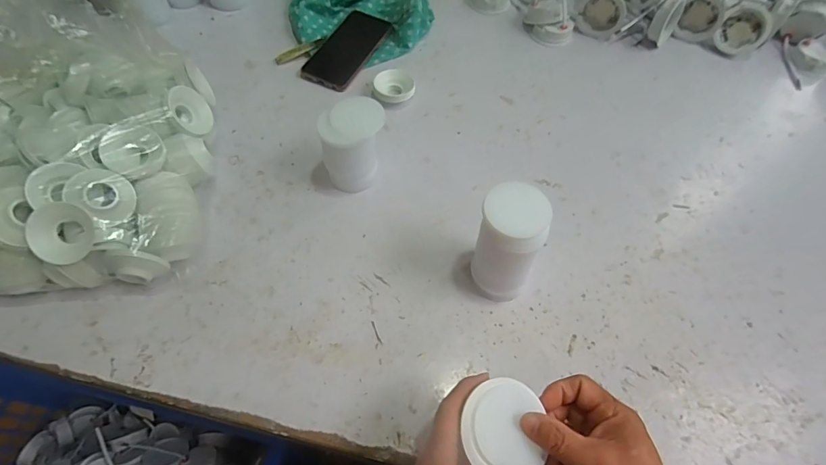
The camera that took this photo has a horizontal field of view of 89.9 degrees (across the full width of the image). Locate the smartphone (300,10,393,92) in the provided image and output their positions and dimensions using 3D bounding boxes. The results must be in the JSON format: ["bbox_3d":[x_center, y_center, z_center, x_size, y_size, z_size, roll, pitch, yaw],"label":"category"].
[{"bbox_3d":[-0.101,-0.283,0.636,0.085,0.016,0.166,23,61,11],"label":"smartphone"}]

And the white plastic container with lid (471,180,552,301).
[{"bbox_3d":[0.091,0.013,0.407,0.065,0.116,0.065,1,60,-1],"label":"white plastic container with lid"}]

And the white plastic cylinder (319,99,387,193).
[{"bbox_3d":[-0.070,-0.100,0.484,0.068,0.096,0.053,-1,60,-2],"label":"white plastic cylinder"}]

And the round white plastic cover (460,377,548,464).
[{"bbox_3d":[0.066,0.143,0.304,0.059,0.011,0.067,9,58,1],"label":"round white plastic cover"}]

